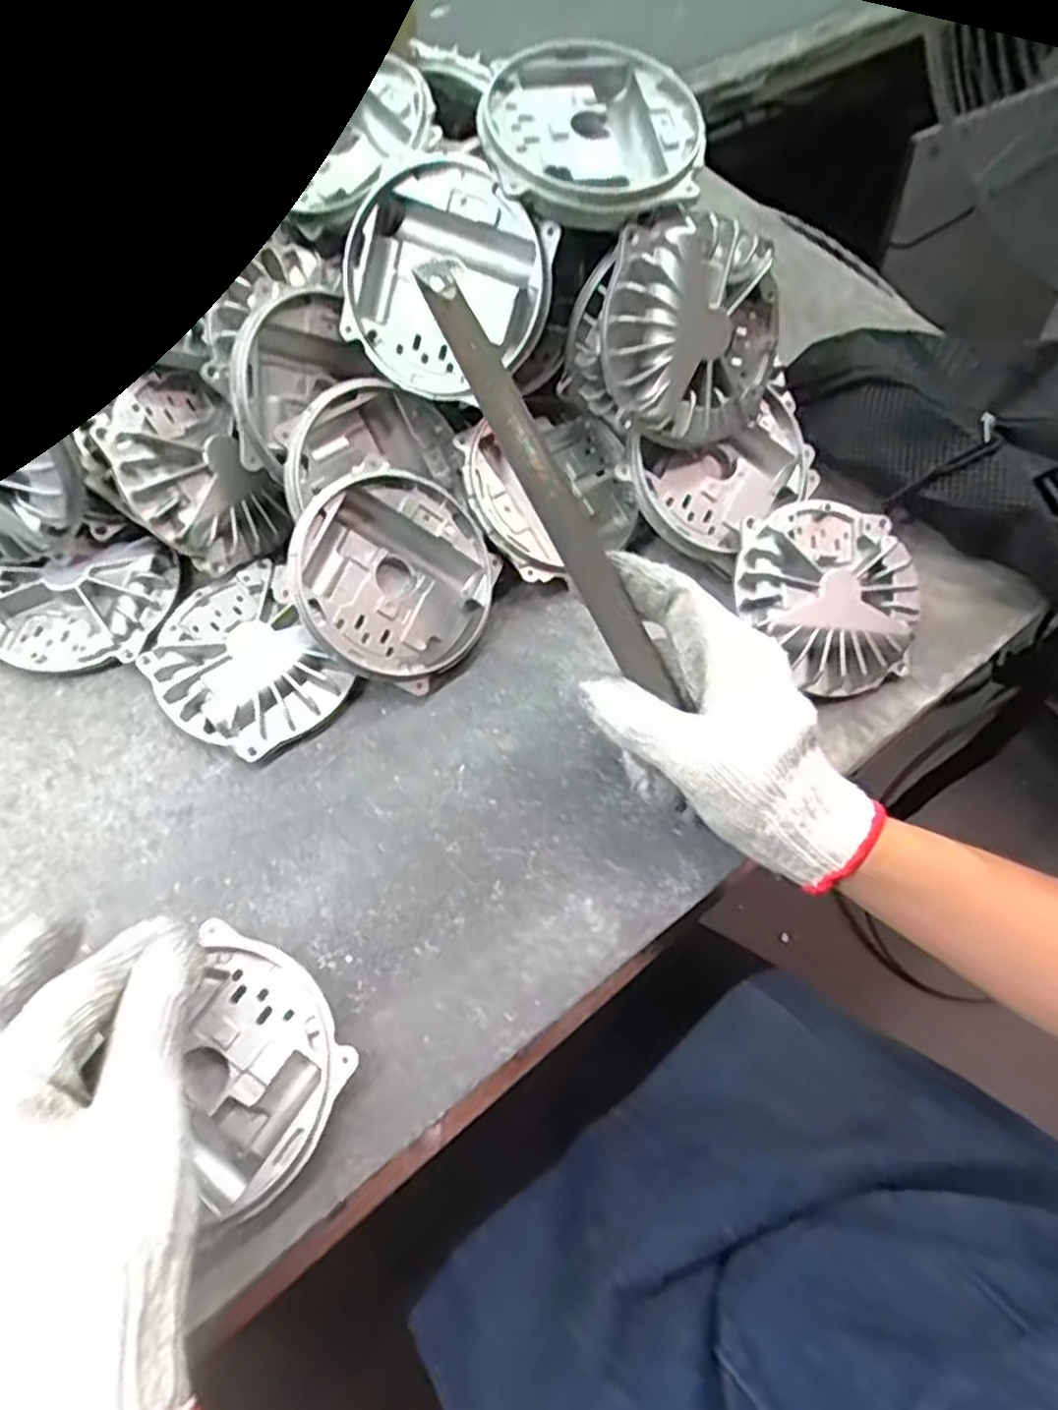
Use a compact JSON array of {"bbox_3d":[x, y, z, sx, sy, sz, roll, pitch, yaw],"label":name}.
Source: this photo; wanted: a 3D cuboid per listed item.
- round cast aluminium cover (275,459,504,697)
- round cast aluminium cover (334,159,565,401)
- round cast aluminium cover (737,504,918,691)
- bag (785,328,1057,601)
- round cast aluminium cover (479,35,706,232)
[{"bbox_3d":[-0.072,-0.068,0.416,0.107,0.017,0.106,1,88,-30],"label":"round cast aluminium cover"},{"bbox_3d":[-0.044,-0.219,0.403,0.103,0.106,0.024,35,23,1],"label":"round cast aluminium cover"},{"bbox_3d":[0.166,-0.060,0.435,0.102,0.028,0.106,3,76,-11],"label":"round cast aluminium cover"},{"bbox_3d":[0.290,-0.169,0.485,0.245,0.066,0.134,36,67,14],"label":"bag"},{"bbox_3d":[0.030,-0.282,0.382,0.103,0.027,0.108,1,63,-2],"label":"round cast aluminium cover"}]

